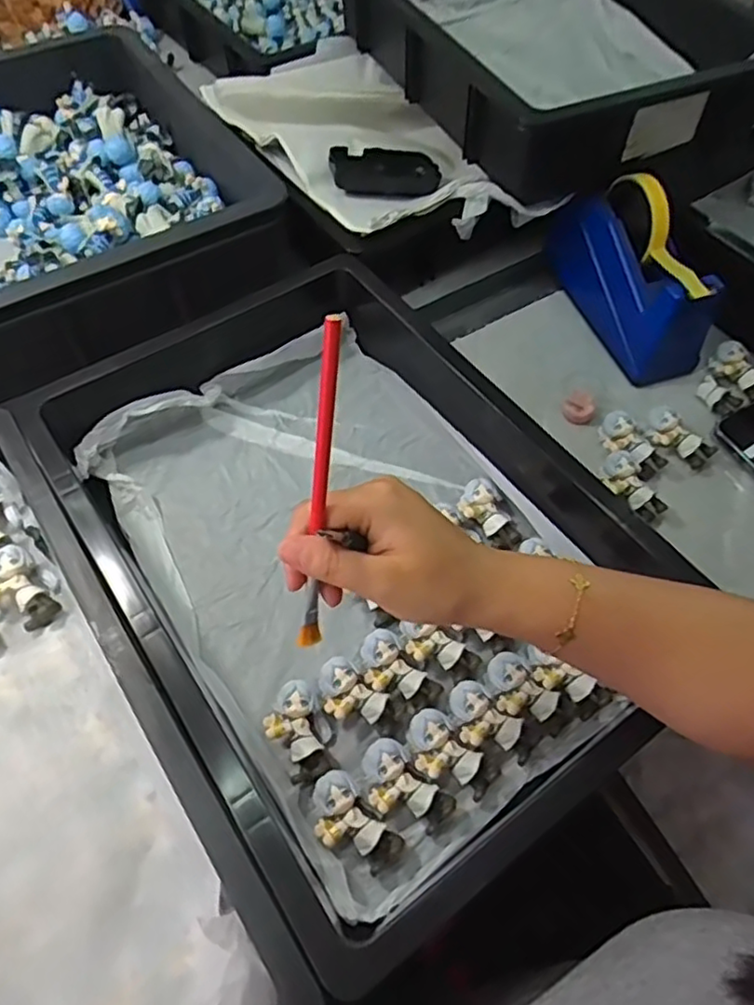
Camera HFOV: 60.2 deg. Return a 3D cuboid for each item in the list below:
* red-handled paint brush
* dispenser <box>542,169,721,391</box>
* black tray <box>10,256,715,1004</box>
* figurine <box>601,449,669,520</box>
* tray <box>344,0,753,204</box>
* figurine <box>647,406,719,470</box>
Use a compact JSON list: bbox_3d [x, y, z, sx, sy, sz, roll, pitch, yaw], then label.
[{"bbox_3d":[-0.026,0.000,0.292,0.009,0.166,0.007,10,30,5],"label":"red-handled paint brush"},{"bbox_3d":[0.247,-0.229,0.638,0.068,0.126,0.196,-20,60,-13],"label":"dispenser"},{"bbox_3d":[-0.032,0.006,0.498,0.324,0.104,0.497,-29,62,-18],"label":"black tray"},{"bbox_3d":[0.215,-0.014,0.552,0.029,0.023,0.064,-27,73,-20],"label":"figurine"},{"bbox_3d":[0.156,-0.501,0.697,0.287,0.112,0.471,-23,60,-15],"label":"tray"},{"bbox_3d":[0.271,-0.064,0.588,0.044,0.021,0.069,-20,60,-14],"label":"figurine"}]

